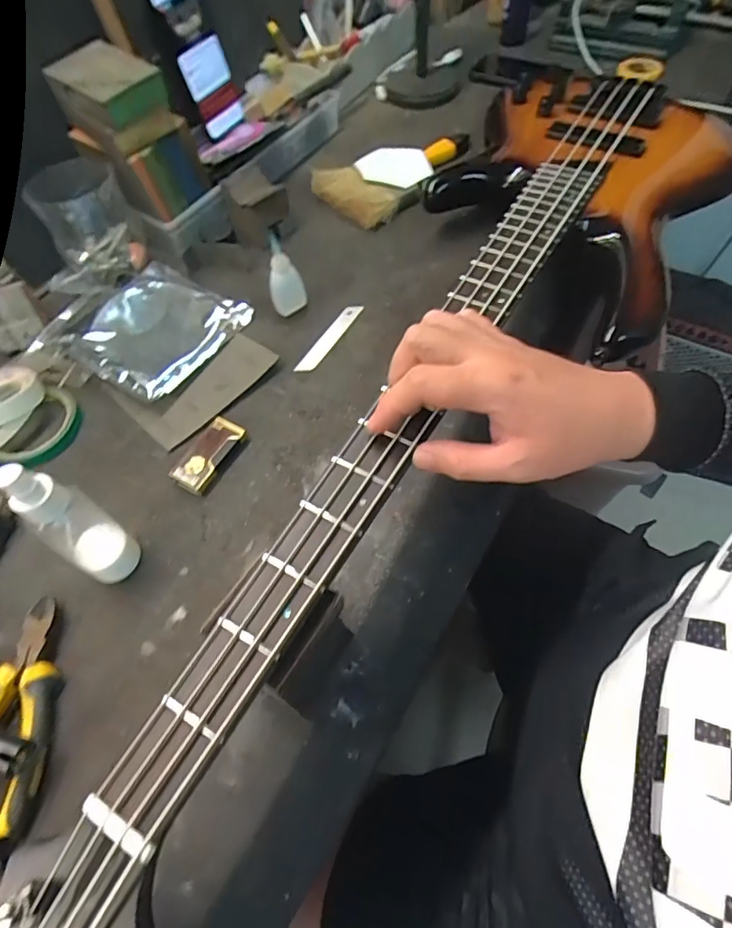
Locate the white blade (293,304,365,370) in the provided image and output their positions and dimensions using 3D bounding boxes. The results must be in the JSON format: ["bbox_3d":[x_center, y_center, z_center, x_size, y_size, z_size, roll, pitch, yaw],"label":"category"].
[{"bbox_3d":[-0.036,-0.131,0.528,0.020,0.004,0.105,22,62,22],"label":"white blade"}]

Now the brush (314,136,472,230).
[{"bbox_3d":[0.051,-0.383,0.654,0.226,0.025,0.118,-41,66,-19],"label":"brush"}]

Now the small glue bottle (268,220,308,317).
[{"bbox_3d":[-0.084,-0.194,0.521,0.025,0.091,0.028,34,67,20],"label":"small glue bottle"}]

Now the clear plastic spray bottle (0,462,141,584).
[{"bbox_3d":[-0.204,0.046,0.359,0.034,0.137,0.041,28,65,17],"label":"clear plastic spray bottle"}]

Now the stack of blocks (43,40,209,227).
[{"bbox_3d":[-0.244,-0.342,0.557,0.088,0.162,0.093,37,68,24],"label":"stack of blocks"}]

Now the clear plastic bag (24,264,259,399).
[{"bbox_3d":[-0.240,-0.151,0.540,0.189,0.020,0.152,26,64,17],"label":"clear plastic bag"}]

